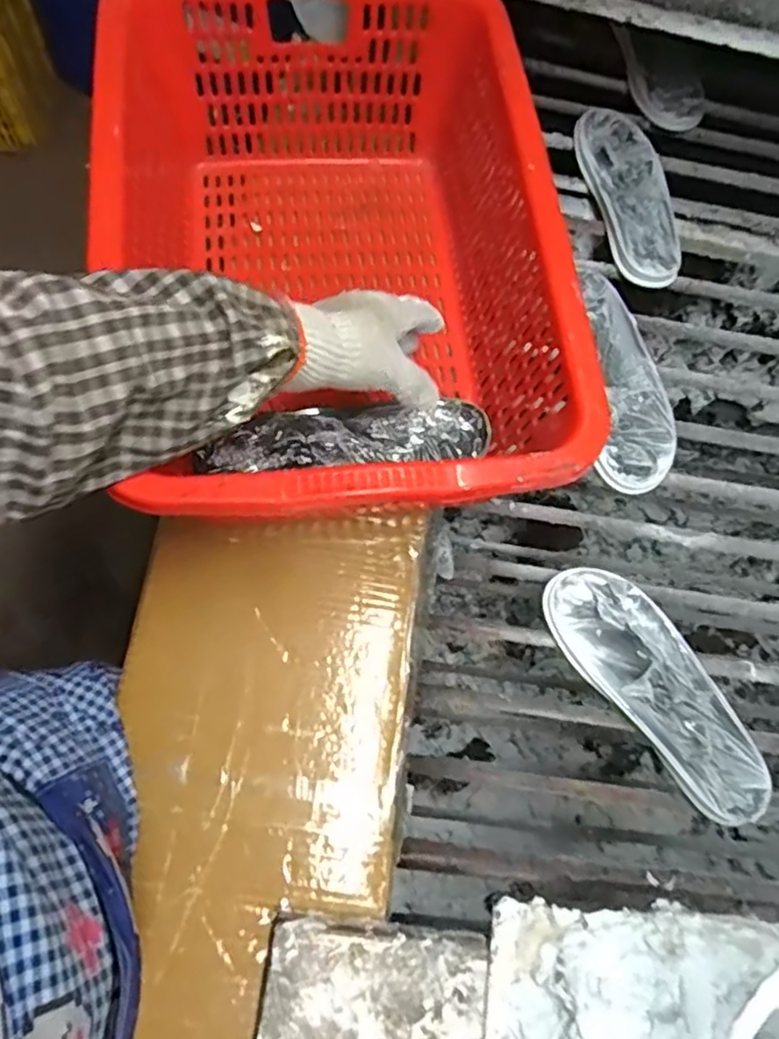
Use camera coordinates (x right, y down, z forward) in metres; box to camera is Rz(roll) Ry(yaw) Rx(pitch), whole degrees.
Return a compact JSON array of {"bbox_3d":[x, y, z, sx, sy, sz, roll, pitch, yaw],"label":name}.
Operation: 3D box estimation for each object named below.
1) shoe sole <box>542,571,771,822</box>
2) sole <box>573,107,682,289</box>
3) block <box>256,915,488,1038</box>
[{"bbox_3d":[0.254,0.152,0.628,0.099,0.032,0.260,-38,77,-12],"label":"shoe sole"},{"bbox_3d":[0.308,-0.413,0.849,0.107,0.031,0.275,-10,73,-5],"label":"sole"},{"bbox_3d":[-0.012,0.354,0.483,0.154,0.027,0.112,8,72,1],"label":"block"}]

